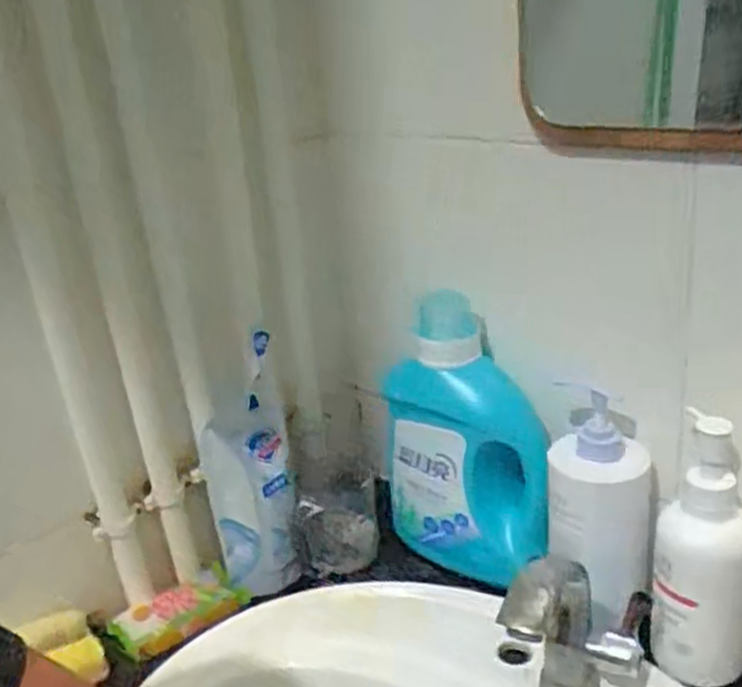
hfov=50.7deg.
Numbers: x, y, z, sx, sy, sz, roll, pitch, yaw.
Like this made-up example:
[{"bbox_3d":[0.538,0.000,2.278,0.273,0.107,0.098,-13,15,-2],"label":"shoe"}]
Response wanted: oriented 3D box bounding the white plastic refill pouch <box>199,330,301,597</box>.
[{"bbox_3d":[-0.119,0.121,0.767,0.087,0.211,0.088,-11,23,-11],"label":"white plastic refill pouch"}]

